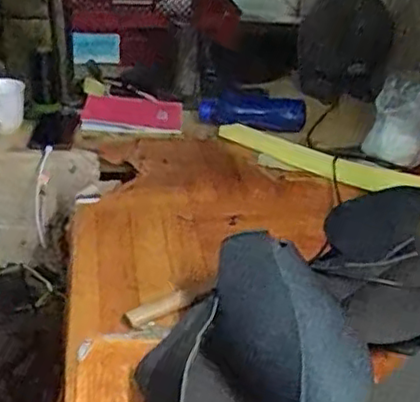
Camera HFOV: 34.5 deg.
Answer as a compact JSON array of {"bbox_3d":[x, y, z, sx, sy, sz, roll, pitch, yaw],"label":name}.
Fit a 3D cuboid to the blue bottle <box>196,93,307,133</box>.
[{"bbox_3d":[0.087,-0.183,1.366,0.219,0.081,0.068,18,33,24],"label":"blue bottle"}]

